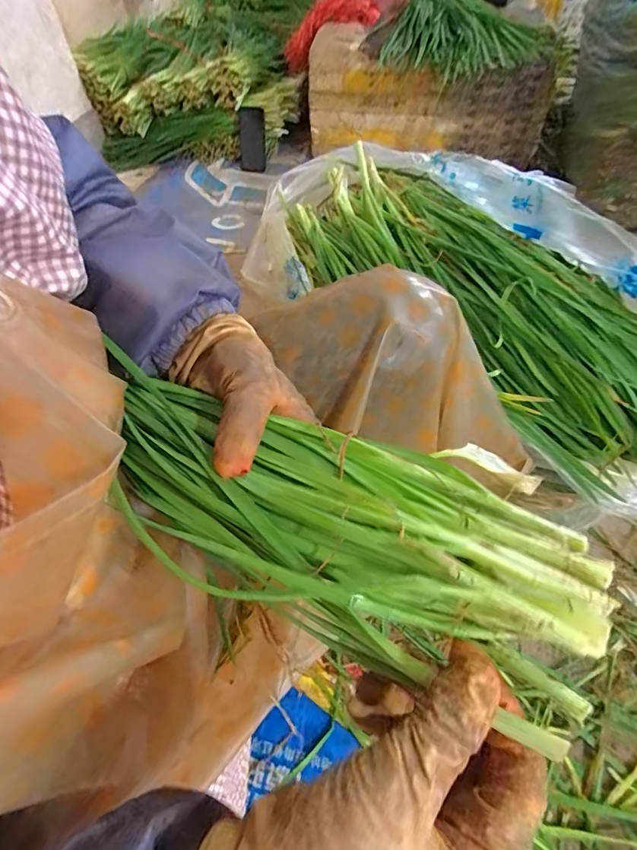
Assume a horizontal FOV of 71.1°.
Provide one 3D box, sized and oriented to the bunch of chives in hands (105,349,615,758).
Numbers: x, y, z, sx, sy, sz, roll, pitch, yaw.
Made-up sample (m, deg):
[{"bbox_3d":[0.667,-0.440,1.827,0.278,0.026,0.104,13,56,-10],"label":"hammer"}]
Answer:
[{"bbox_3d":[-0.012,0.047,0.236,0.279,0.059,0.093,15,57,28],"label":"bunch of chives in hands"}]

